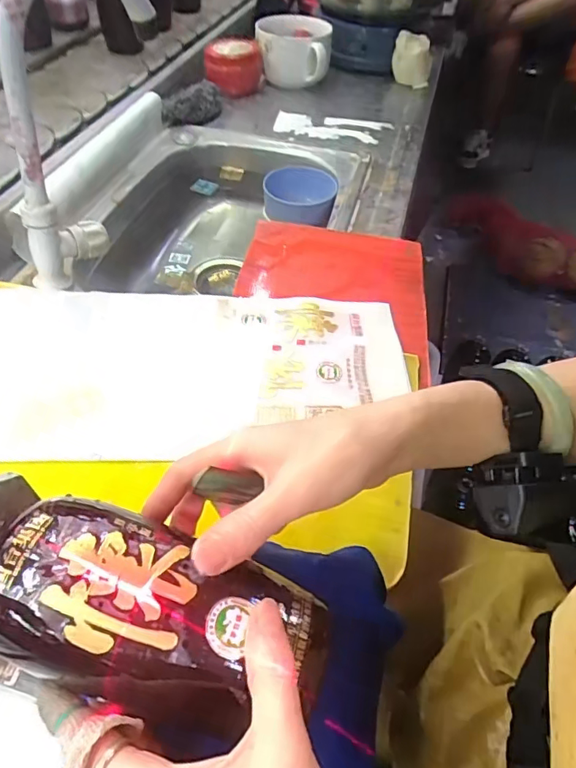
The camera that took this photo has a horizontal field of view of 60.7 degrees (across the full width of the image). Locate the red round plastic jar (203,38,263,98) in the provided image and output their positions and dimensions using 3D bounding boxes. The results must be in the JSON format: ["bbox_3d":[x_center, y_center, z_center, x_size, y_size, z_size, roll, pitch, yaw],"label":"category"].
[{"bbox_3d":[-0.099,-0.579,0.894,0.096,0.078,0.091,1,52,-2],"label":"red round plastic jar"}]

